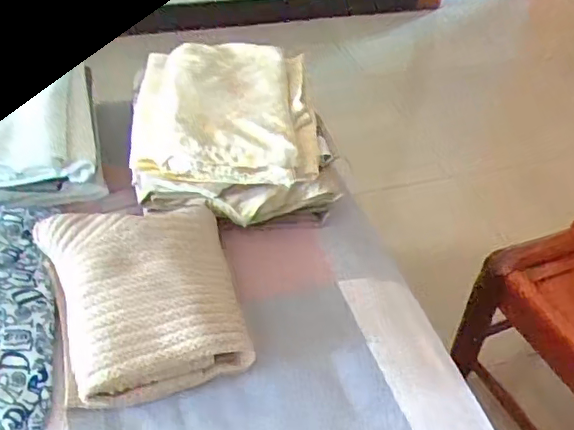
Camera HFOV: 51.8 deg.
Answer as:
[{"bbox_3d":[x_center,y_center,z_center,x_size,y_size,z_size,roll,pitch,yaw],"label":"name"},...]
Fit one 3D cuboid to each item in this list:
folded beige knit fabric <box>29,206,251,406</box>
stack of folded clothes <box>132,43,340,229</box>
[{"bbox_3d":[-0.149,0.078,0.633,0.190,0.066,0.235,-13,45,-20],"label":"folded beige knit fabric"},{"bbox_3d":[-0.078,-0.125,0.798,0.245,0.108,0.286,-2,42,-7],"label":"stack of folded clothes"}]

